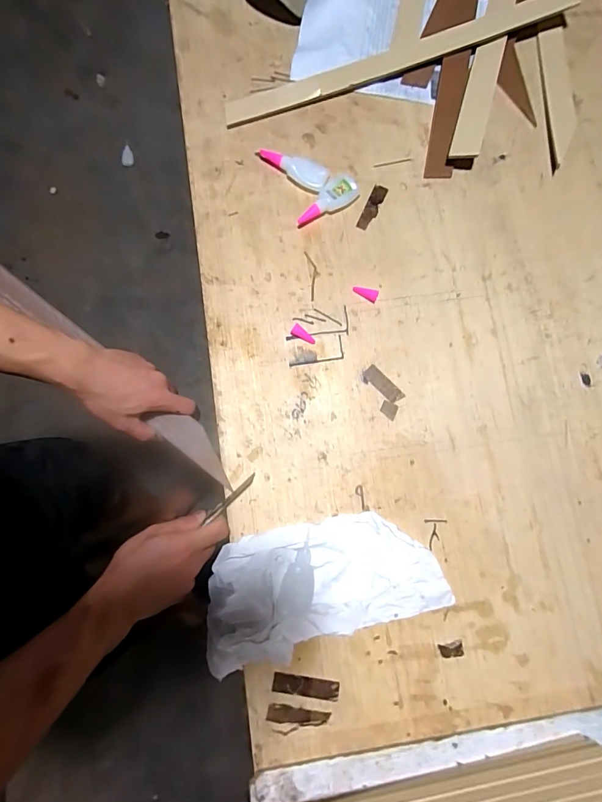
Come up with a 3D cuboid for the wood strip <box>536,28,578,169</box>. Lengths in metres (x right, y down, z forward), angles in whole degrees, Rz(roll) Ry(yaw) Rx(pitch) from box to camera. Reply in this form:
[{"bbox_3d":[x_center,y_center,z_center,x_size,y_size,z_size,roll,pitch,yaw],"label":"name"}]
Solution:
[{"bbox_3d":[0.394,-0.463,0.592,0.047,0.011,0.239,-1,79,4],"label":"wood strip"}]

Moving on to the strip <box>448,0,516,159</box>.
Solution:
[{"bbox_3d":[0.310,-0.607,0.607,0.041,0.028,0.563,17,80,2],"label":"strip"}]

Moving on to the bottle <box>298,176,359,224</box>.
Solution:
[{"bbox_3d":[0.037,-0.285,0.550,0.103,0.018,0.040,-35,82,-7],"label":"bottle"}]

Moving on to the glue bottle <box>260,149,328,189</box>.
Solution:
[{"bbox_3d":[-0.007,-0.339,0.560,0.104,0.017,0.034,28,80,4],"label":"glue bottle"}]

